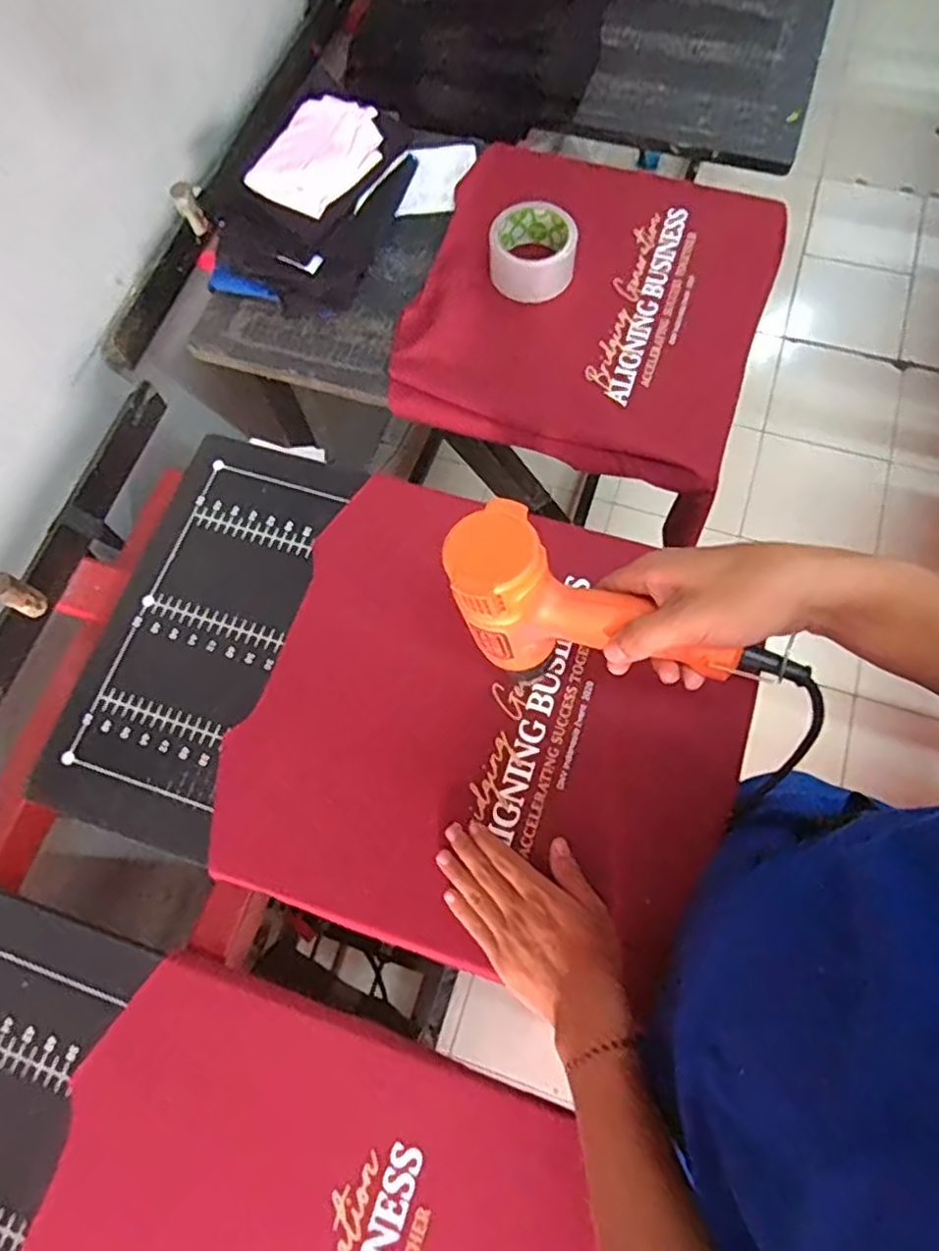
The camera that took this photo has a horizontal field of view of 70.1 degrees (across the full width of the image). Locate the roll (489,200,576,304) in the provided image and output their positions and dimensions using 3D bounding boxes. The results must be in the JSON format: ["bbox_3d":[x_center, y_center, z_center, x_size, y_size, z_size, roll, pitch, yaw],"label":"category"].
[{"bbox_3d":[0.070,-0.411,0.744,0.092,0.057,0.087,0,70,1],"label":"roll"}]

